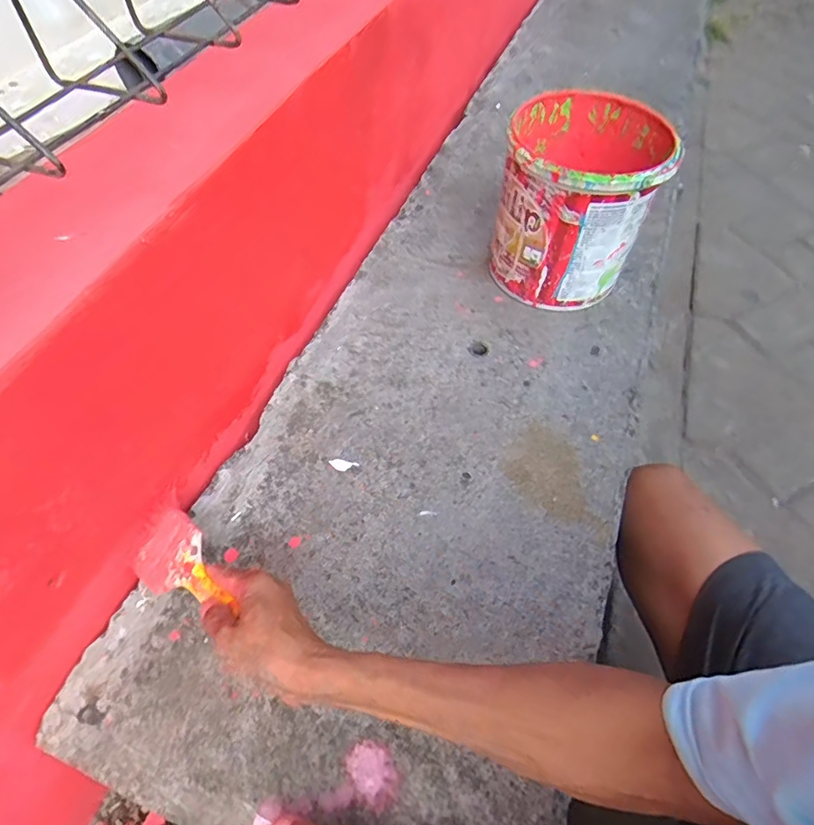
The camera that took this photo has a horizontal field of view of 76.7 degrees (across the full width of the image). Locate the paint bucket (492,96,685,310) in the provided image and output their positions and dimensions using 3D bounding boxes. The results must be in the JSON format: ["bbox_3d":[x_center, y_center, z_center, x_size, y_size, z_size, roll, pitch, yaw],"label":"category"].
[{"bbox_3d":[0.209,-0.258,0.648,0.183,0.189,0.190,1,55,-1],"label":"paint bucket"}]

